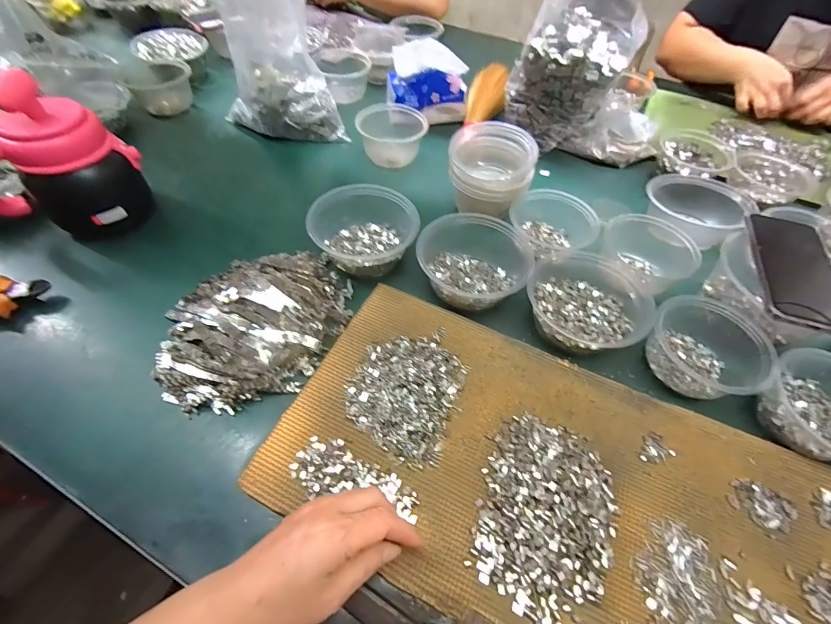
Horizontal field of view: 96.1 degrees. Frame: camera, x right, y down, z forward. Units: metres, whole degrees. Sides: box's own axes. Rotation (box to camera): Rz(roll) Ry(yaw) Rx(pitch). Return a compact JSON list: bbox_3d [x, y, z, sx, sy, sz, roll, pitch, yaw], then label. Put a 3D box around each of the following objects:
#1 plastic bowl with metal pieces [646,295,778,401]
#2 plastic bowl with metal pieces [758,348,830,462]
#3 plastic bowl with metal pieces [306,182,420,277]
[{"bbox_3d":[0.324,0.034,0.415,0.114,0.050,0.120,1,56,-1],"label":"plastic bowl with metal pieces"},{"bbox_3d":[0.415,0.093,0.378,0.105,0.047,0.112,1,55,-2],"label":"plastic bowl with metal pieces"},{"bbox_3d":[-0.071,-0.118,0.495,0.130,0.074,0.138,1,55,-2],"label":"plastic bowl with metal pieces"}]

